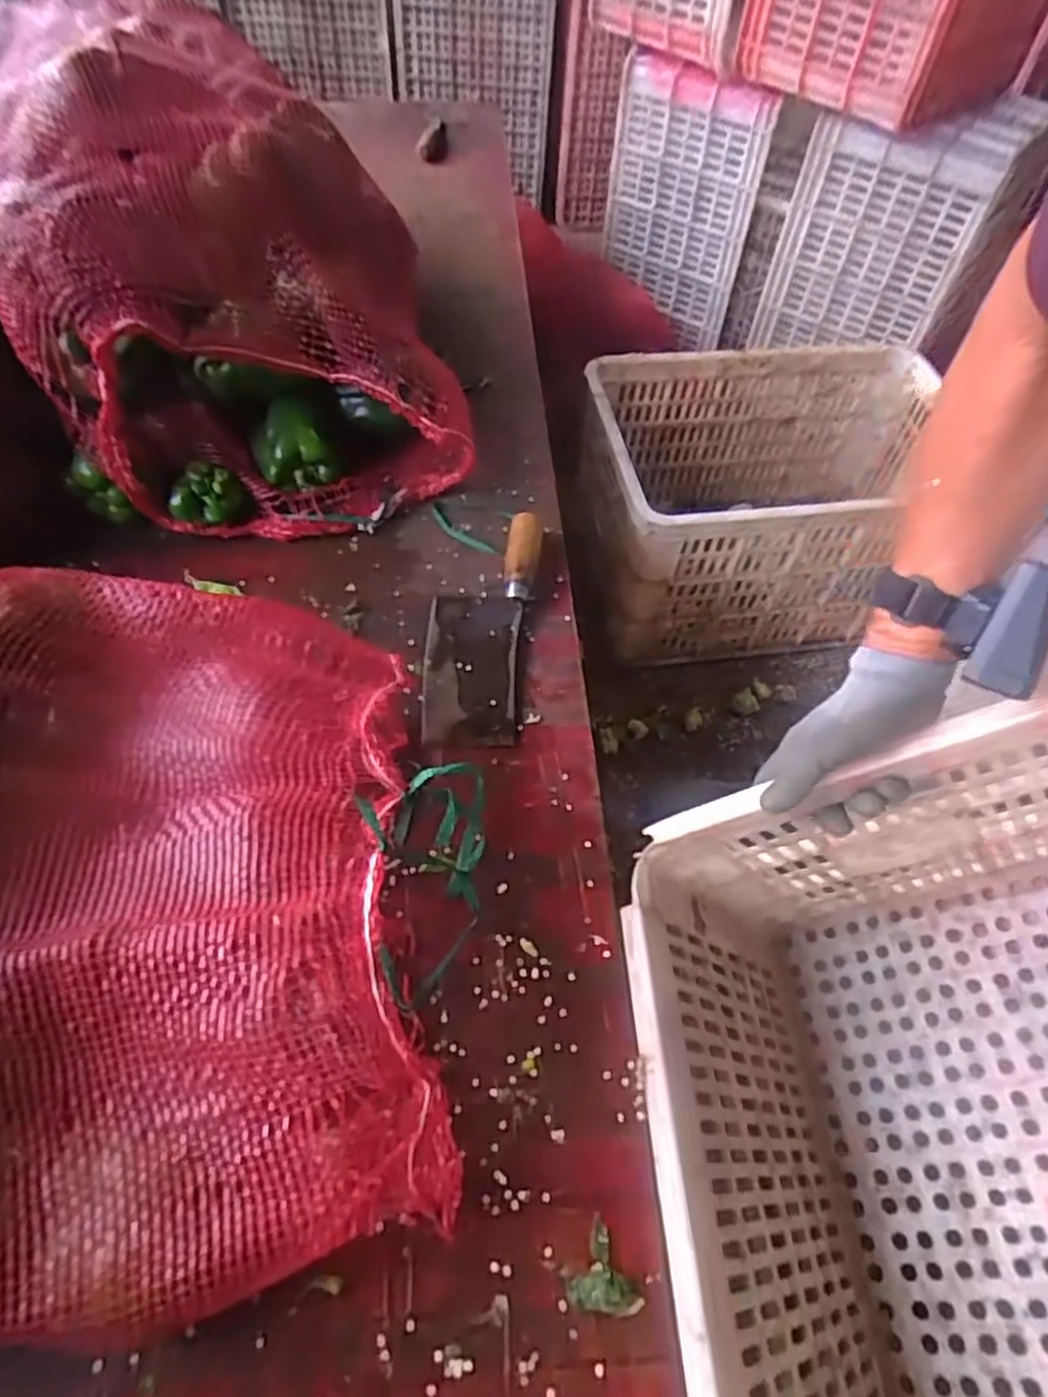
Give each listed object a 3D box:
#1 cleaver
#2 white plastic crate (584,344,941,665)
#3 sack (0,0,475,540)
[{"bbox_3d":[-0.041,-0.072,0.683,0.089,0.032,0.257,7,55,1],"label":"cleaver"},{"bbox_3d":[0.352,-0.306,1.148,0.543,0.293,0.394,-6,55,-7],"label":"white plastic crate"},{"bbox_3d":[-0.370,-0.559,0.859,0.410,0.290,0.825,-18,58,-16],"label":"sack"}]

